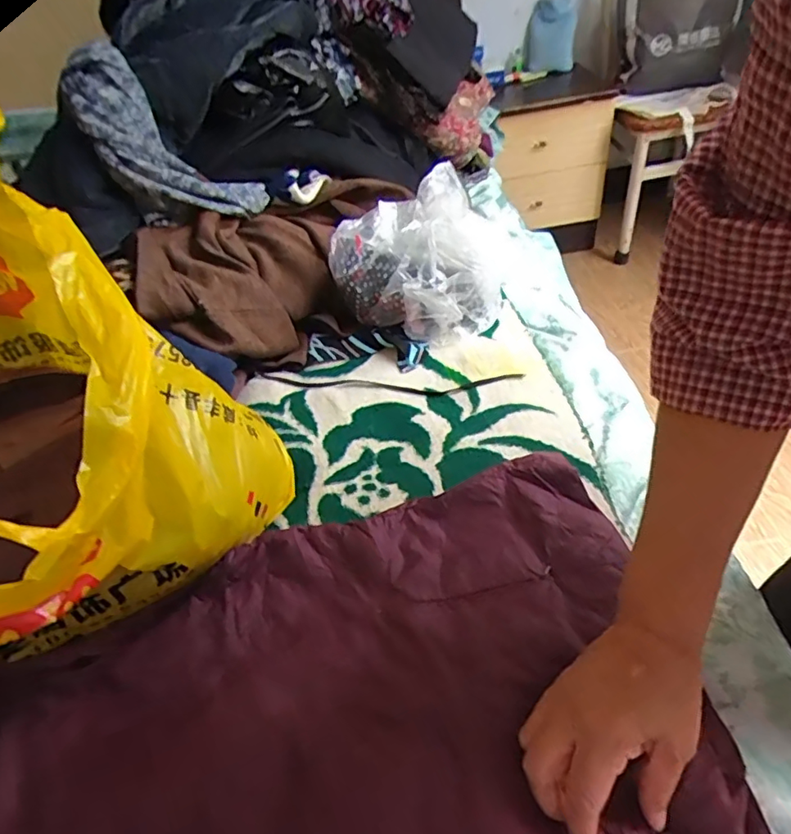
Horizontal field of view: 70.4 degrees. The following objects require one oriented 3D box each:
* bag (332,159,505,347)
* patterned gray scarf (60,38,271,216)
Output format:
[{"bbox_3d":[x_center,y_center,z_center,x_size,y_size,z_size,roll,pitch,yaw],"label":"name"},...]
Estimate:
[{"bbox_3d":[0.040,-0.213,0.765,0.208,0.154,0.203,6,45,14],"label":"bag"},{"bbox_3d":[-0.299,-0.343,0.712,0.275,0.085,0.120,38,40,-22],"label":"patterned gray scarf"}]

